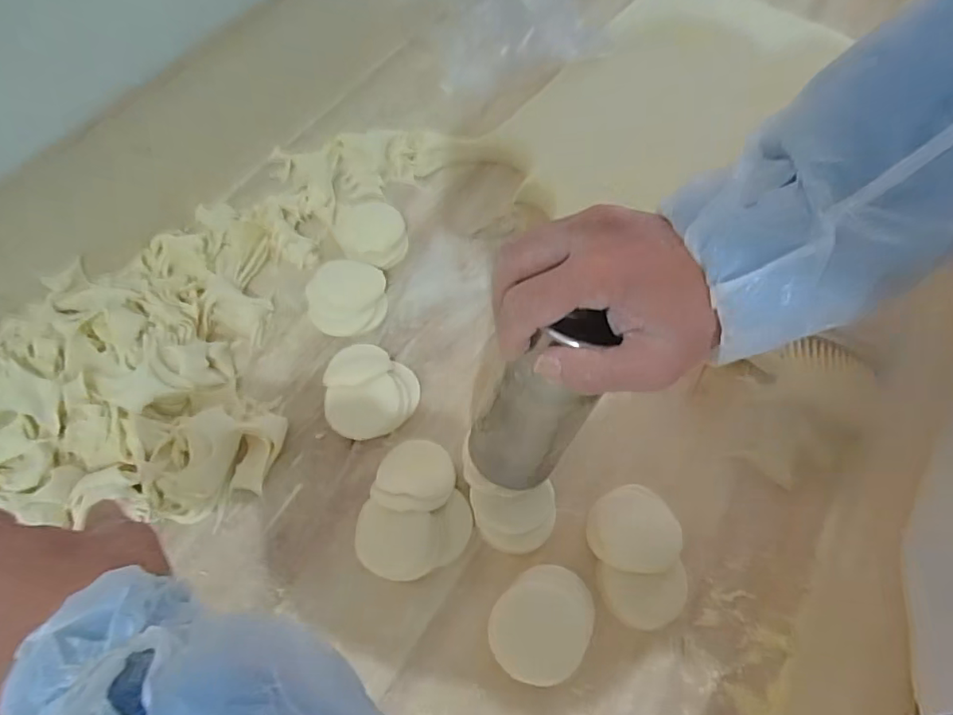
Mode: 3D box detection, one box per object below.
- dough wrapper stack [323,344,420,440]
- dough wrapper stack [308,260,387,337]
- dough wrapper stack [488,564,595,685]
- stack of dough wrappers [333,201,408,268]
[{"bbox_3d":[-0.084,0.021,0.436,0.071,0.028,0.084,-5,62,-4],"label":"dough wrapper stack"},{"bbox_3d":[-0.115,-0.054,0.484,0.067,0.012,0.073,-7,62,-5],"label":"dough wrapper stack"},{"bbox_3d":[0.044,0.175,0.360,0.058,0.026,0.072,40,68,18],"label":"dough wrapper stack"},{"bbox_3d":[-0.102,-0.119,0.512,0.072,0.009,0.070,7,62,2],"label":"stack of dough wrappers"}]

